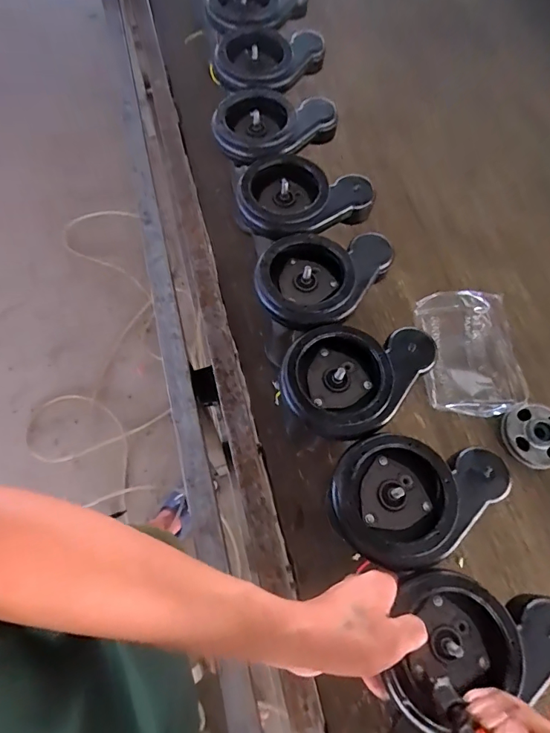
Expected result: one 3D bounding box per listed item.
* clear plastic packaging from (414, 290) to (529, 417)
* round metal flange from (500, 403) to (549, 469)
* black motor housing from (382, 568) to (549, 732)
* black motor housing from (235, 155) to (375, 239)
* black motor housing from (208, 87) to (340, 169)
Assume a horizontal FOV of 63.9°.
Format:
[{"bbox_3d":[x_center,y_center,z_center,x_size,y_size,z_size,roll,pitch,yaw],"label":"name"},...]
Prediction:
[{"bbox_3d":[0.282,-0.017,0.655,0.140,0.048,0.189,0,67,-3],"label":"clear plastic packaging"},{"bbox_3d":[0.361,0.092,0.599,0.096,0.018,0.084,-12,68,-8],"label":"round metal flange"},{"bbox_3d":[0.170,0.224,0.374,0.164,0.043,0.103,-13,68,-8],"label":"black motor housing"},{"bbox_3d":[0.034,-0.215,0.549,0.161,0.040,0.117,-28,71,-13],"label":"black motor housing"},{"bbox_3d":[-0.009,-0.333,0.597,0.156,0.048,0.127,-38,73,-17],"label":"black motor housing"}]

